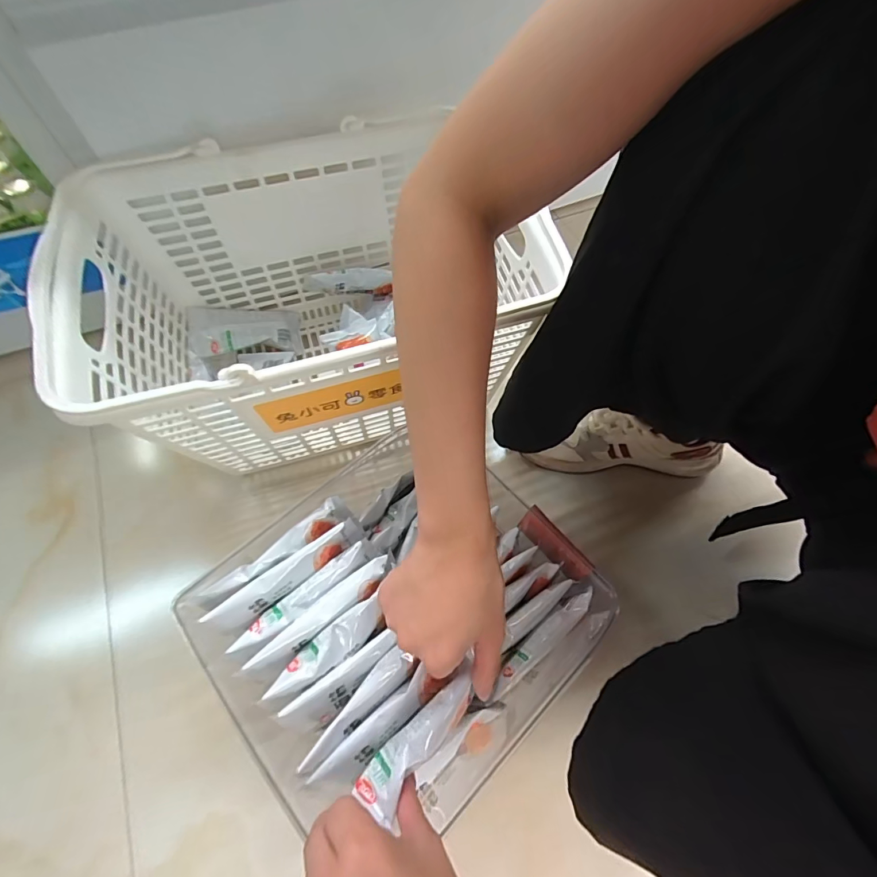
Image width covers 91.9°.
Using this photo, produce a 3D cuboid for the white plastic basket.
[{"bbox_3d":[-0.137,-0.139,0.497,0.421,0.250,0.309,-16,67,-11],"label":"white plastic basket"}]

